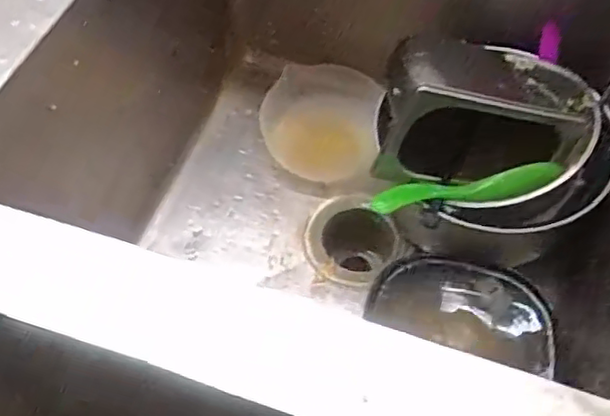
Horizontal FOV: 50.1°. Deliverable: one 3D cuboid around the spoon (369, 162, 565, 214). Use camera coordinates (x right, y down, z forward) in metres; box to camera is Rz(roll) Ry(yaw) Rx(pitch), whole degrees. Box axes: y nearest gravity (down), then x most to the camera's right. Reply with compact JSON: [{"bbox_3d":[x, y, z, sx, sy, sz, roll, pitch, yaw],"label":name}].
[{"bbox_3d":[0.147,-0.019,0.597,0.170,0.027,0.021,-6,56,-4],"label":"spoon"}]

